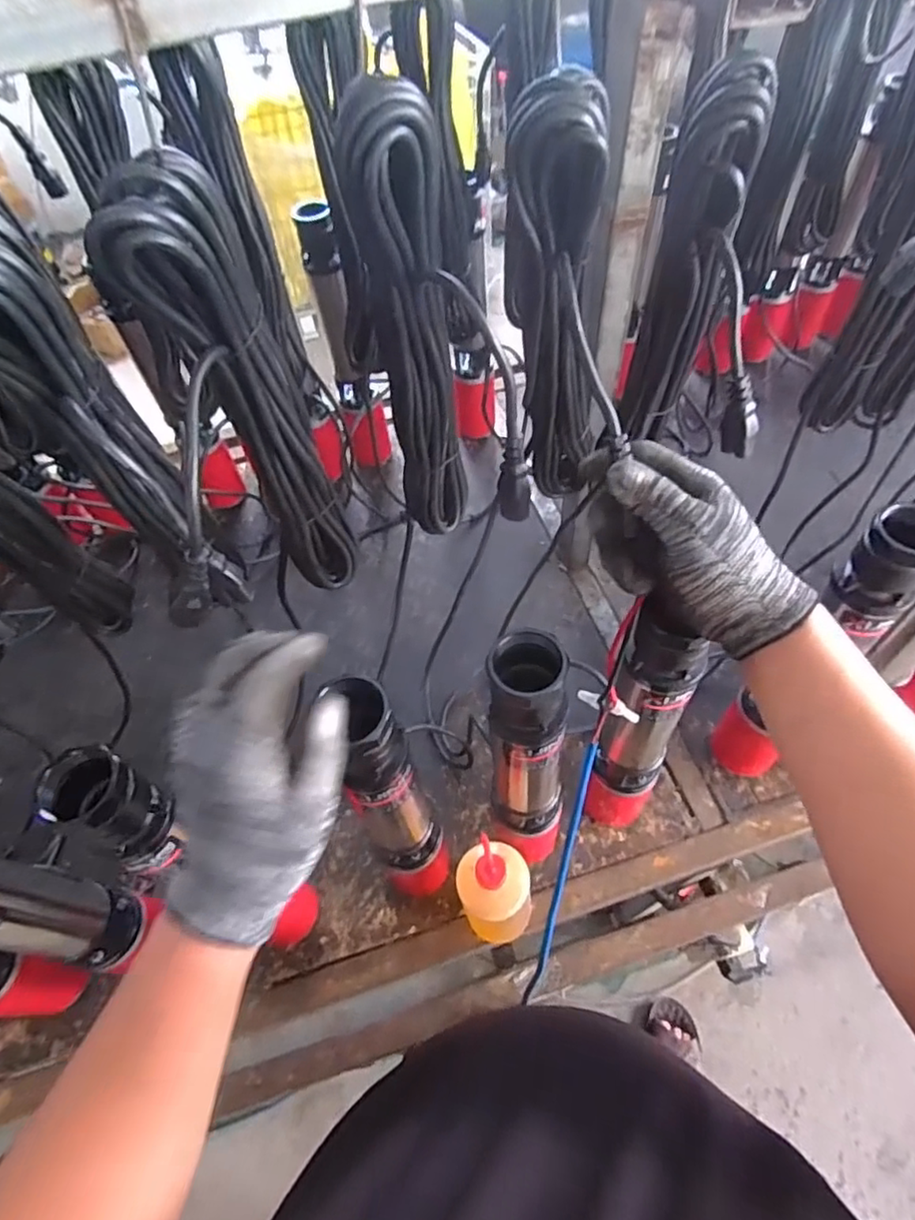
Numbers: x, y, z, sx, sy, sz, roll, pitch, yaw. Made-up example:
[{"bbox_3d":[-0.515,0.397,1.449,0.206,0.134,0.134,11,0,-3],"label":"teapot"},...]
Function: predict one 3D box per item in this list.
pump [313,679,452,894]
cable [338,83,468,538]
[{"bbox_3d":[-0.063,0.198,0.579,0.075,0.442,0.080,-28,59,-13],"label":"pump"},{"bbox_3d":[-0.025,-0.175,0.444,0.057,0.333,0.053,-2,57,3],"label":"cable"}]

